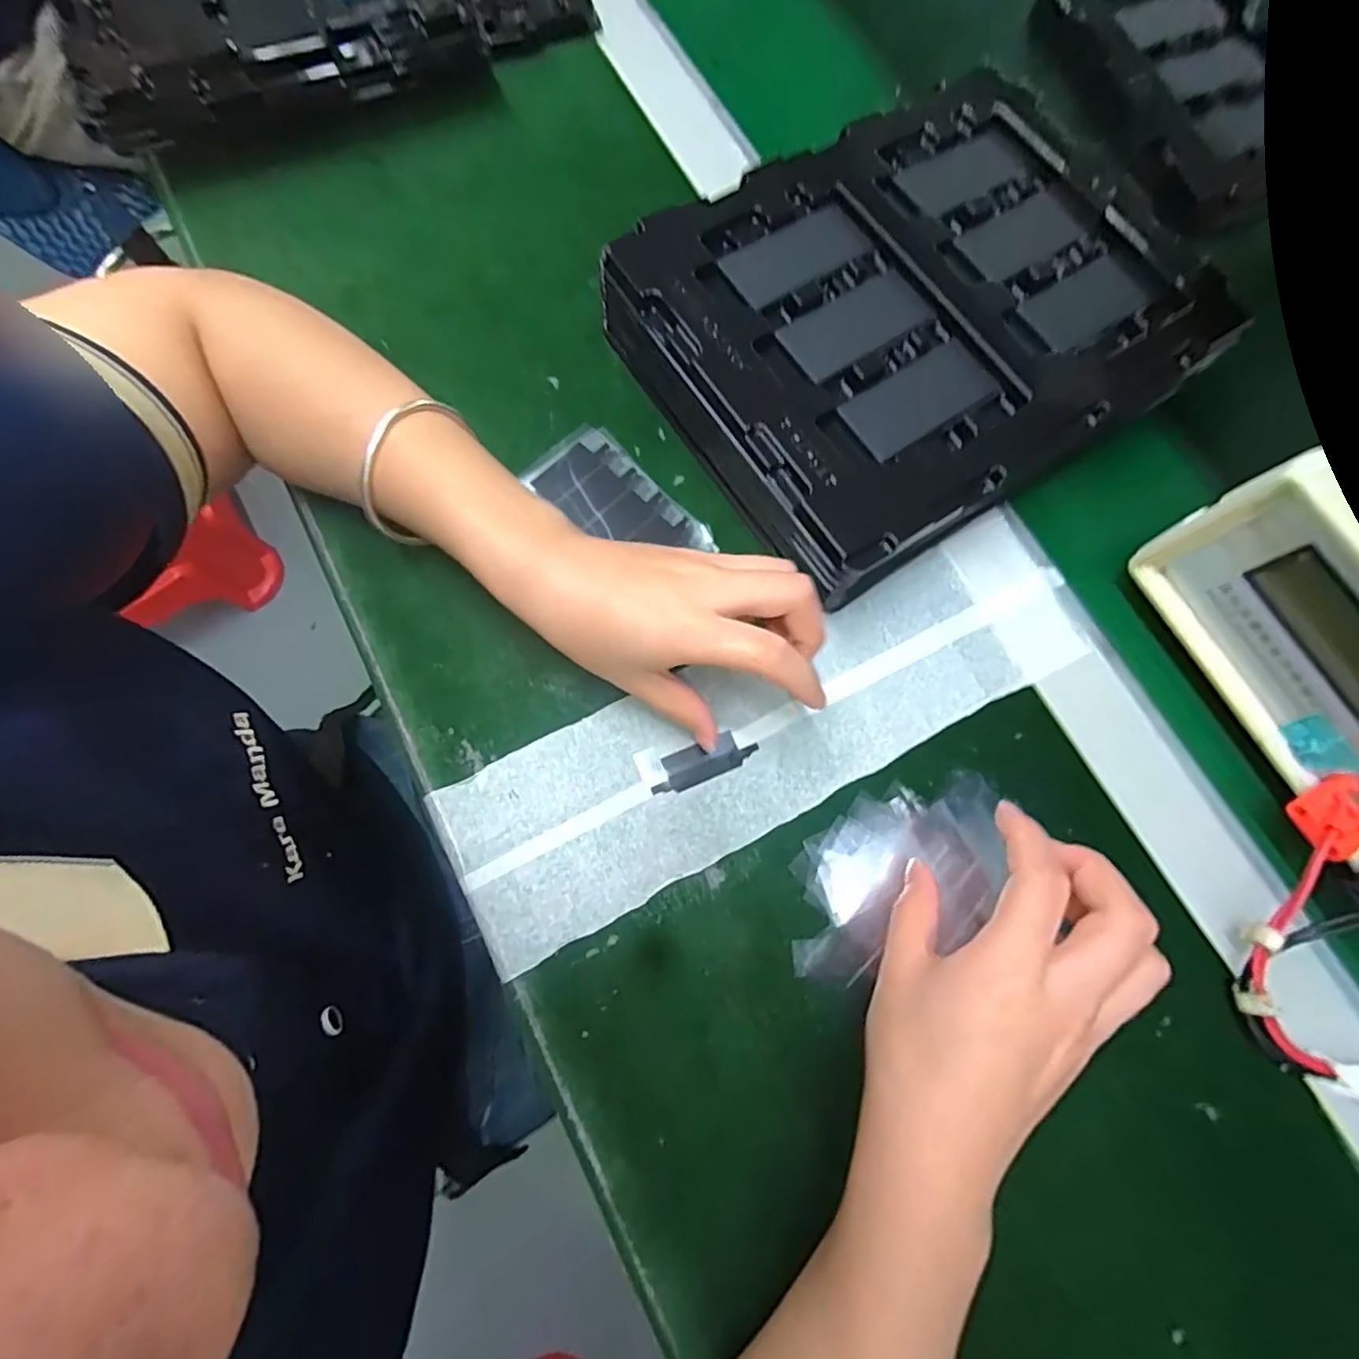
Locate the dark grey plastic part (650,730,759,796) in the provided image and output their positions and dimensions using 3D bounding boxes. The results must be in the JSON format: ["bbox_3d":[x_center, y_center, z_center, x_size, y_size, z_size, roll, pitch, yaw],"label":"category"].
[{"bbox_3d":[0.012,0.041,0.297,0.055,0.004,0.019,-20,78,-7],"label":"dark grey plastic part"}]

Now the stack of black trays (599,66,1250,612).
[{"bbox_3d":[0.120,-0.191,0.328,0.289,0.054,0.218,-31,79,-8],"label":"stack of black trays"}]

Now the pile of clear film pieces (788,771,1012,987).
[{"bbox_3d":[0.104,0.090,0.282,0.117,0.011,0.070,-21,78,-6],"label":"pile of clear film pieces"}]

